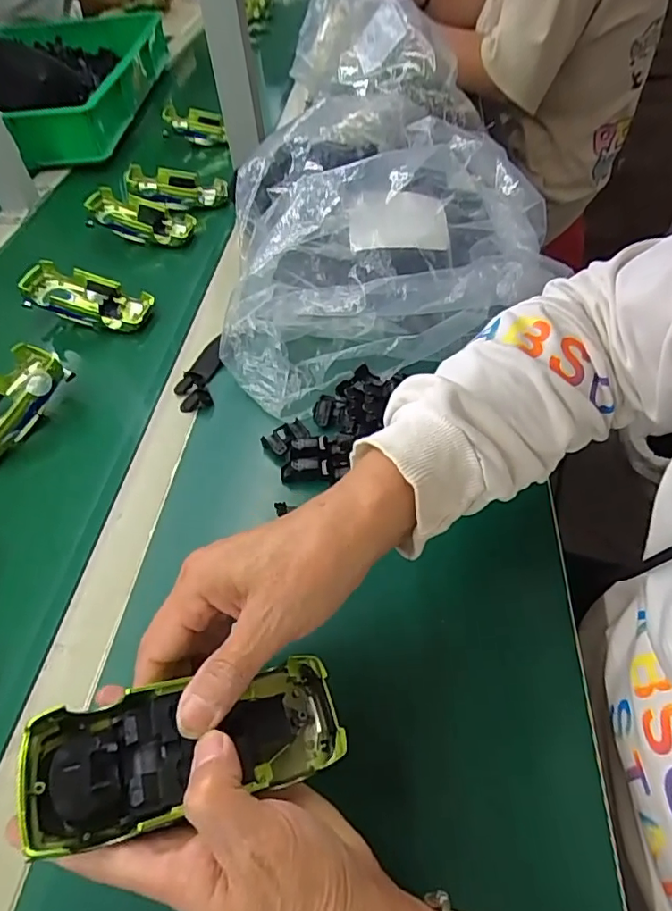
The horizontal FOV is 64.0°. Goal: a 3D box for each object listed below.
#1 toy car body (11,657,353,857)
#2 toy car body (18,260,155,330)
[{"bbox_3d":[-0.064,0.128,0.240,0.130,0.030,0.051,2,45,-29],"label":"toy car body"},{"bbox_3d":[-0.277,-0.174,0.591,0.142,0.027,0.059,17,53,1],"label":"toy car body"}]

